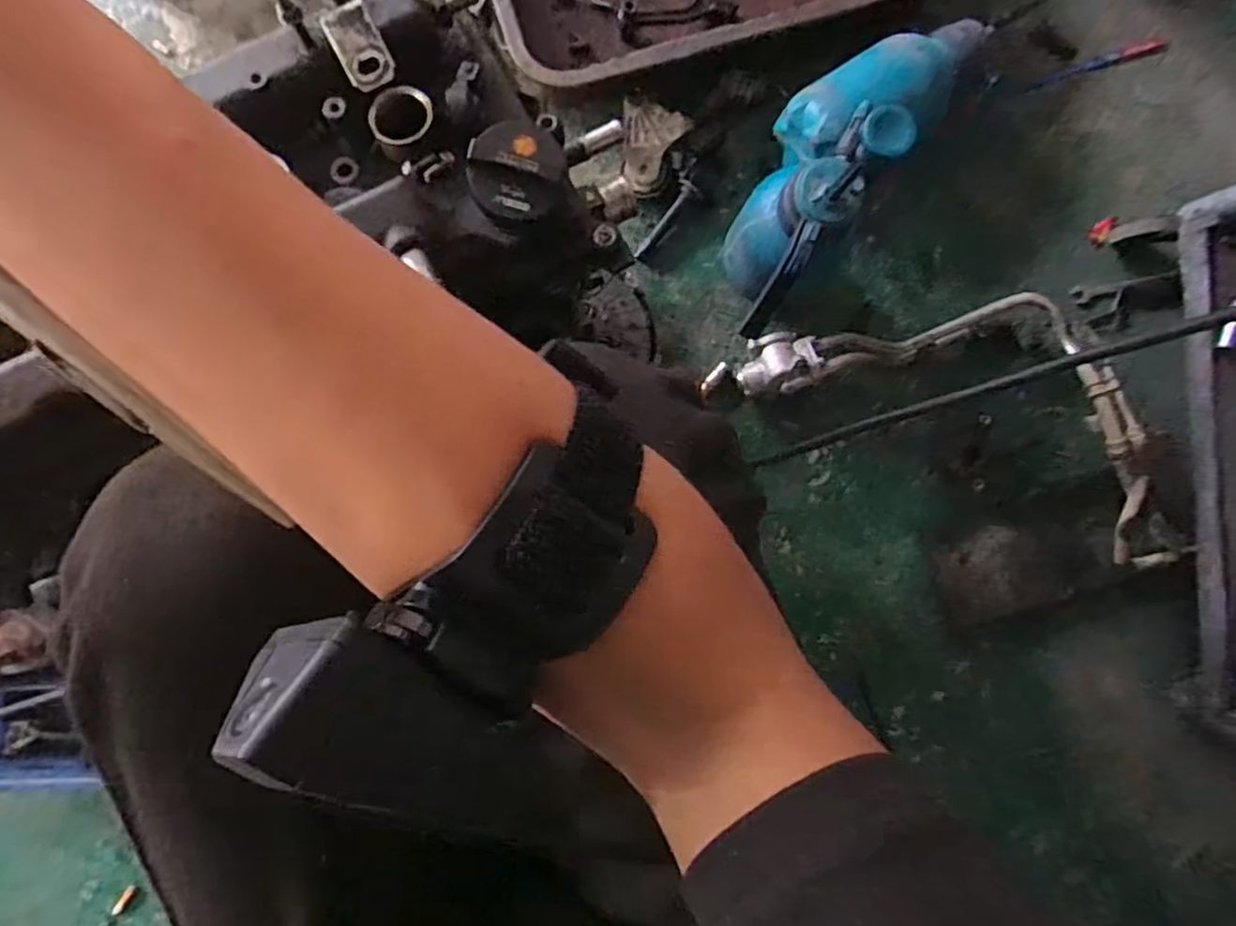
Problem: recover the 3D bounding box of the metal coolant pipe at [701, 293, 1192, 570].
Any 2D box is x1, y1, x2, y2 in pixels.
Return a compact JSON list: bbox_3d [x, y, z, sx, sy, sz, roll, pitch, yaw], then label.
[{"bbox_3d":[0.508,-0.098,0.937,0.715,0.158,0.290,23,90,-3],"label":"metal coolant pipe"}]

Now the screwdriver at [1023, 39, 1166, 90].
[{"bbox_3d":[0.658,-0.549,0.973,0.162,0.018,0.022,-11,92,19],"label":"screwdriver"}]

